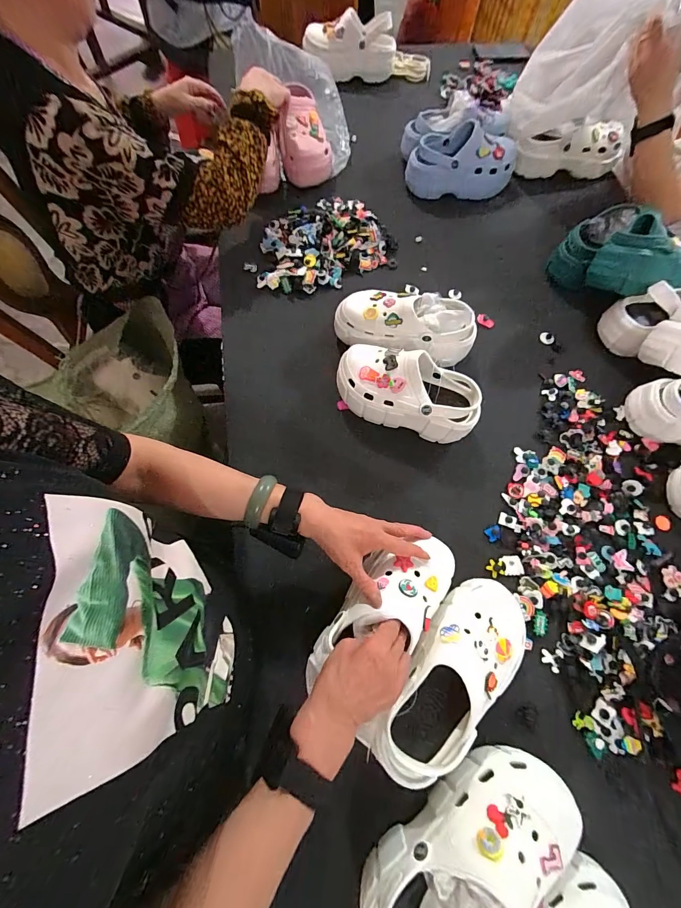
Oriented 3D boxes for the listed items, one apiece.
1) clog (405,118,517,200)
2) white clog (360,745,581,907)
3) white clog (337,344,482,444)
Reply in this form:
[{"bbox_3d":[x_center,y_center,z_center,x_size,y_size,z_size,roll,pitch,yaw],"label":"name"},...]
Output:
[{"bbox_3d":[0.278,-0.672,0.844,0.243,0.113,0.088,0,68,-2],"label":"clog"},{"bbox_3d":[0.140,0.432,0.387,0.255,0.114,0.105,-32,73,-14],"label":"white clog"},{"bbox_3d":[0.107,-0.098,0.601,0.235,0.110,0.097,21,69,6],"label":"white clog"}]

